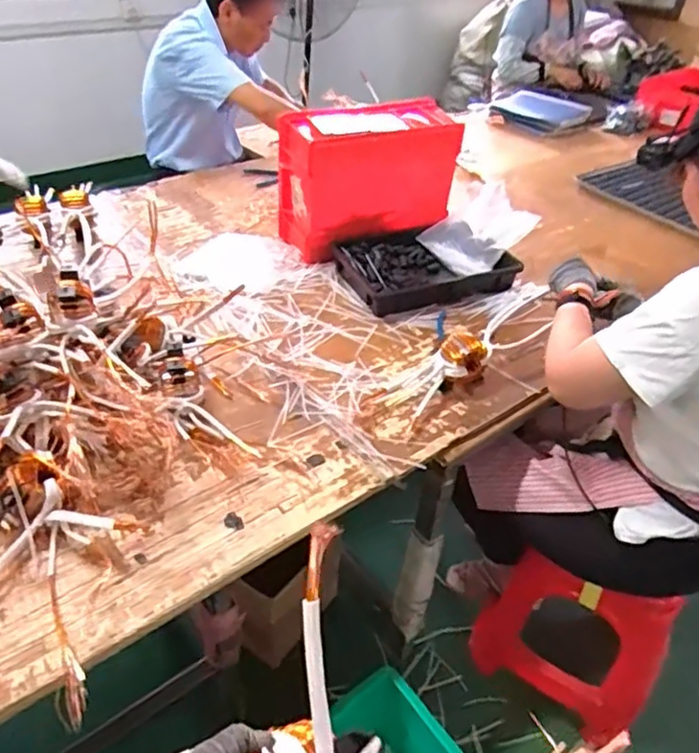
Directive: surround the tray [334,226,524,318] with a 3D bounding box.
[{"bbox_3d":[0.159,-0.244,1.368,0.346,0.053,0.233,-13,42,-20],"label":"tray"}]

